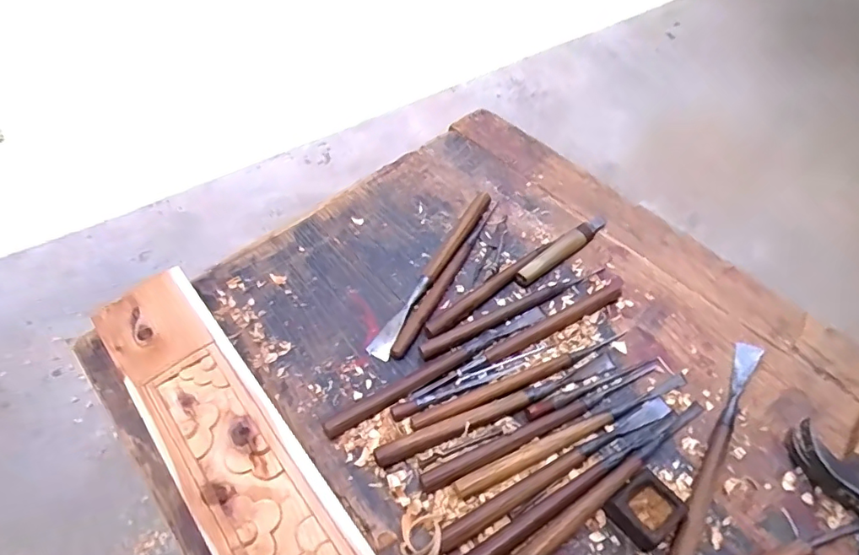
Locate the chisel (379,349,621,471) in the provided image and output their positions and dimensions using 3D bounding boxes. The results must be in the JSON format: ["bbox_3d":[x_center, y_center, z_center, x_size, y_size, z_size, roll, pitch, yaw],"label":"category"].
[{"bbox_3d":[0.069,0.122,0.498,0.248,0.012,0.016,-20,55,-13],"label":"chisel"}]

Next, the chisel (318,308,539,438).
[{"bbox_3d":[0.012,0.086,0.526,0.253,0.015,0.019,-28,57,-18],"label":"chisel"}]

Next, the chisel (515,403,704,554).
[{"bbox_3d":[0.159,0.180,0.454,0.249,0.017,0.017,-30,58,-19],"label":"chisel"}]

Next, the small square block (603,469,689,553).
[{"bbox_3d":[0.179,0.193,0.435,0.051,0.020,0.046,-31,58,-20],"label":"small square block"}]

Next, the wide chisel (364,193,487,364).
[{"bbox_3d":[0.007,-0.013,0.610,0.025,0.014,0.260,23,57,18],"label":"wide chisel"}]

